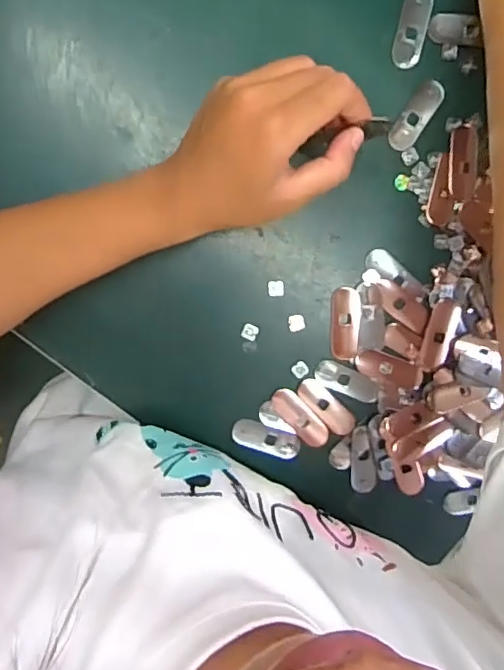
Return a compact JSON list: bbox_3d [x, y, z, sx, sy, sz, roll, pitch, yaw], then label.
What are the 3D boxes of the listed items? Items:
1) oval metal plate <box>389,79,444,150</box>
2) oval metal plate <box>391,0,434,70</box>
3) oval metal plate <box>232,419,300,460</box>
[{"bbox_3d":[0.110,-0.147,0.382,0.018,0.004,0.049,34,96,-5],"label":"oval metal plate"},{"bbox_3d":[0.105,-0.200,0.372,0.019,0.004,0.049,12,96,-7],"label":"oval metal plate"},{"bbox_3d":[0.010,0.075,0.407,0.049,0.005,0.019,20,83,-7],"label":"oval metal plate"}]

